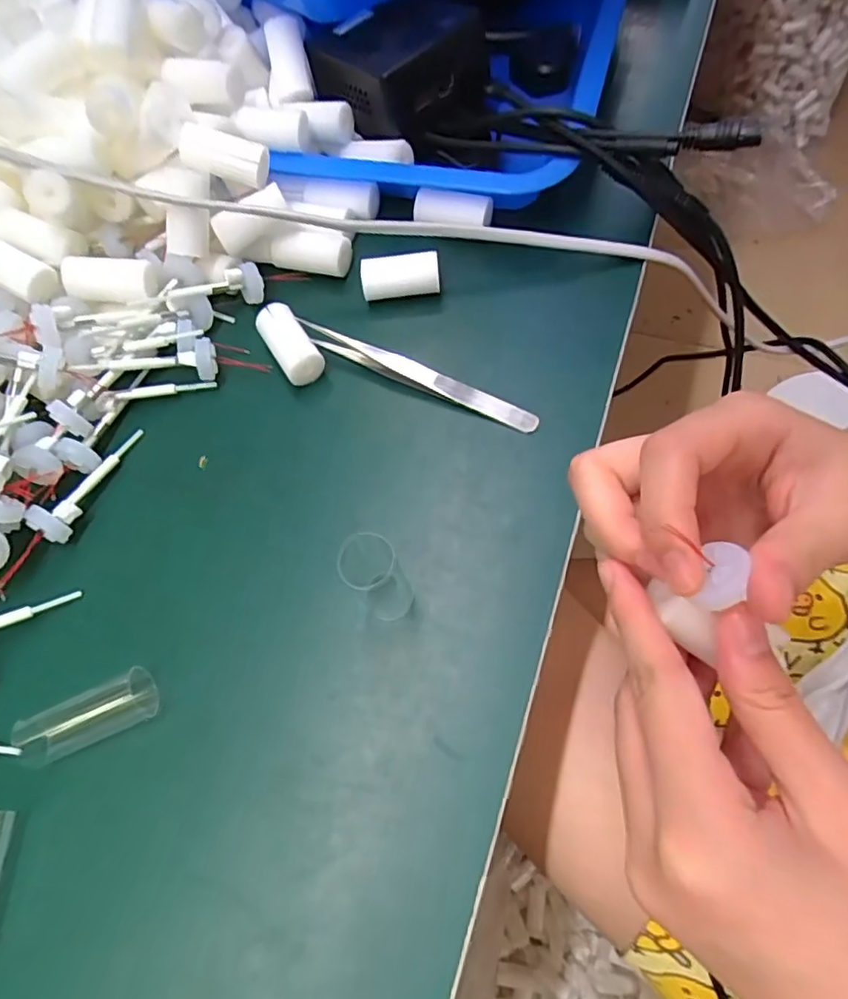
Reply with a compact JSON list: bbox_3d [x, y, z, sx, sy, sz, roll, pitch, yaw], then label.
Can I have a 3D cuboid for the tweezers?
[{"bbox_3d":[-0.005,-0.060,0.287,0.125,0.010,0.011,24,71,16],"label":"tweezers"}]

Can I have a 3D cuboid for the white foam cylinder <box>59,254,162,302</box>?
[{"bbox_3d":[-0.158,-0.110,0.298,0.042,0.016,0.019,-3,66,5],"label":"white foam cylinder"}]

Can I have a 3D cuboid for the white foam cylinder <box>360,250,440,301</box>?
[{"bbox_3d":[-0.012,-0.116,0.308,0.040,0.016,0.017,-6,66,4],"label":"white foam cylinder"}]

